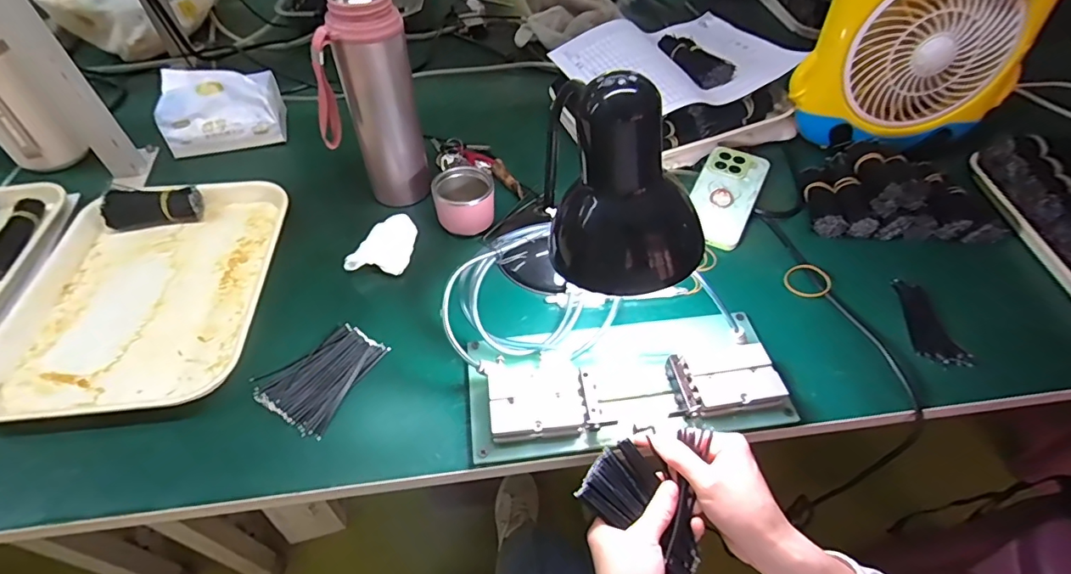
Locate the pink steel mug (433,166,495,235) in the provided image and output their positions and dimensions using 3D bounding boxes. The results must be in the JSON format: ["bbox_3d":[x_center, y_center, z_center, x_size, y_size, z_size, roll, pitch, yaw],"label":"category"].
[{"bbox_3d":[-0.081,-0.100,0.580,0.065,0.052,0.060,-3,51,-3],"label":"pink steel mug"}]

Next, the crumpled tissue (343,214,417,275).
[{"bbox_3d":[-0.170,-0.049,0.567,0.058,0.019,0.082,4,51,4],"label":"crumpled tissue"}]

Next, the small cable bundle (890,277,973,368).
[{"bbox_3d":[0.392,0.035,0.509,0.046,0.006,0.105,0,51,0],"label":"small cable bundle"}]

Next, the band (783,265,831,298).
[{"bbox_3d":[0.294,-0.007,0.546,0.046,0.005,0.043,-11,50,13],"label":"band"}]

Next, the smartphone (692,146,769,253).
[{"bbox_3d":[0.231,-0.113,0.615,0.074,0.010,0.150,21,62,18],"label":"smartphone"}]

